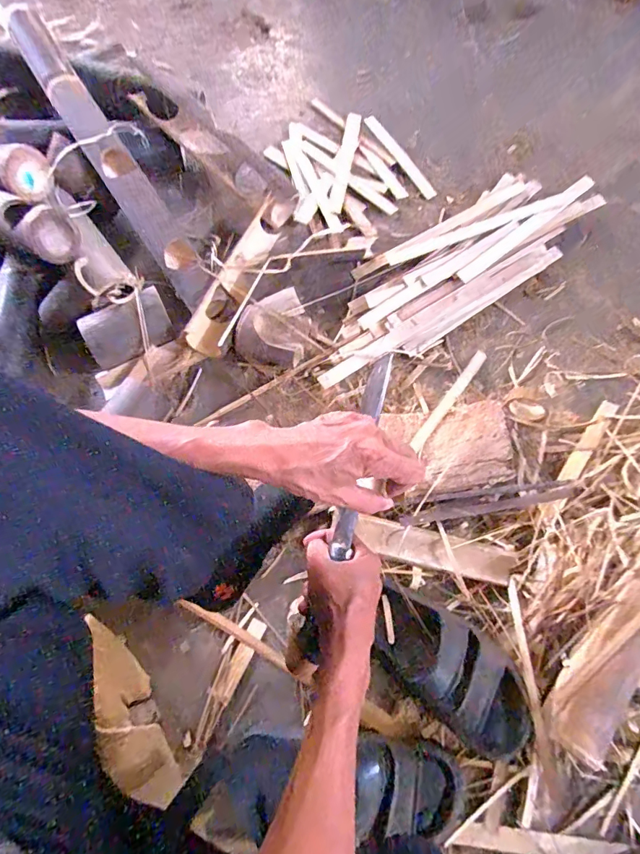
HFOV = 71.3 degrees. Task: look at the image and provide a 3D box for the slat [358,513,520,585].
[{"bbox_3d":[0.149,0.161,0.582,0.205,0.015,0.047,13,95,5],"label":"slat"}]

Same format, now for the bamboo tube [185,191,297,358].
[{"bbox_3d":[-0.116,-0.266,0.733,0.061,0.057,0.338,21,72,10],"label":"bamboo tube"}]

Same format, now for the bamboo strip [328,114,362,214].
[{"bbox_3d":[0.047,-0.510,0.843,0.032,0.005,0.249,10,70,7],"label":"bamboo strip"}]

